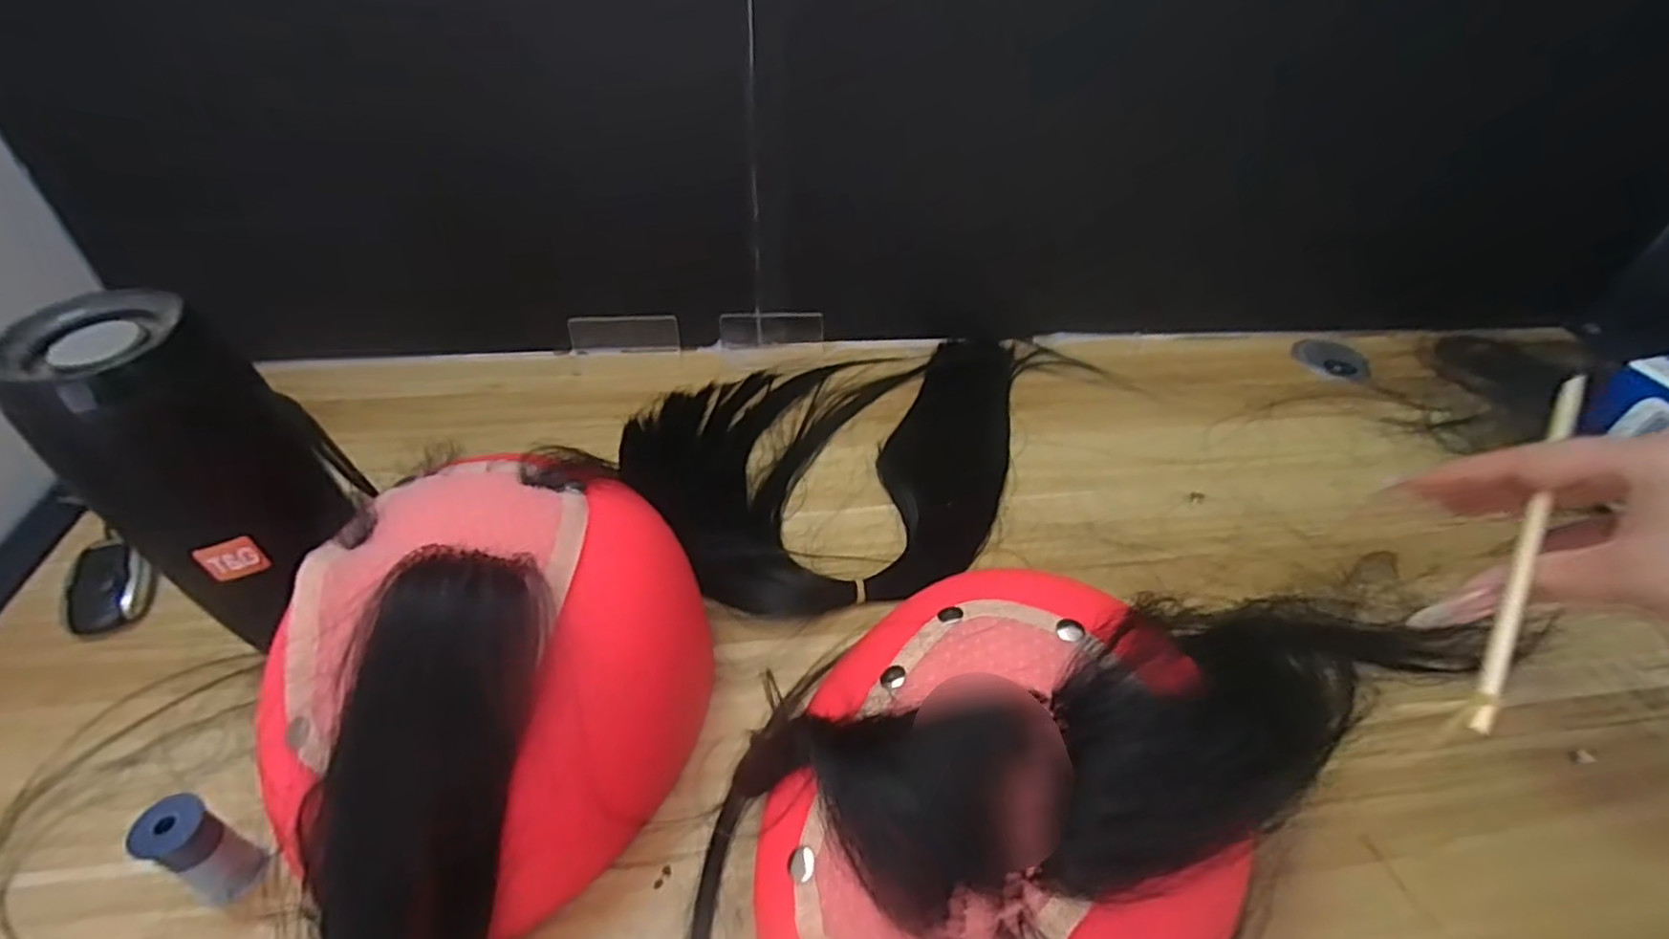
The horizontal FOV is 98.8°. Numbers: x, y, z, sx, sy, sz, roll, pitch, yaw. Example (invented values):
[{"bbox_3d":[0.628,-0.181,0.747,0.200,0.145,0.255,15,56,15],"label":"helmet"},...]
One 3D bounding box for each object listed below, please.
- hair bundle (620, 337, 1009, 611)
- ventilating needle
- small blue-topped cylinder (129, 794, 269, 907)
[{"bbox_3d":[0.021,-0.009,0.476,0.291,0.011,0.217,-13,46,-17],"label":"hair bundle"},{"bbox_3d":[0.288,0.025,0.295,0.009,0.011,0.182,27,68,23],"label":"ventilating needle"},{"bbox_3d":[-0.237,0.145,0.270,0.023,0.052,0.021,20,46,17],"label":"small blue-topped cylinder"}]

